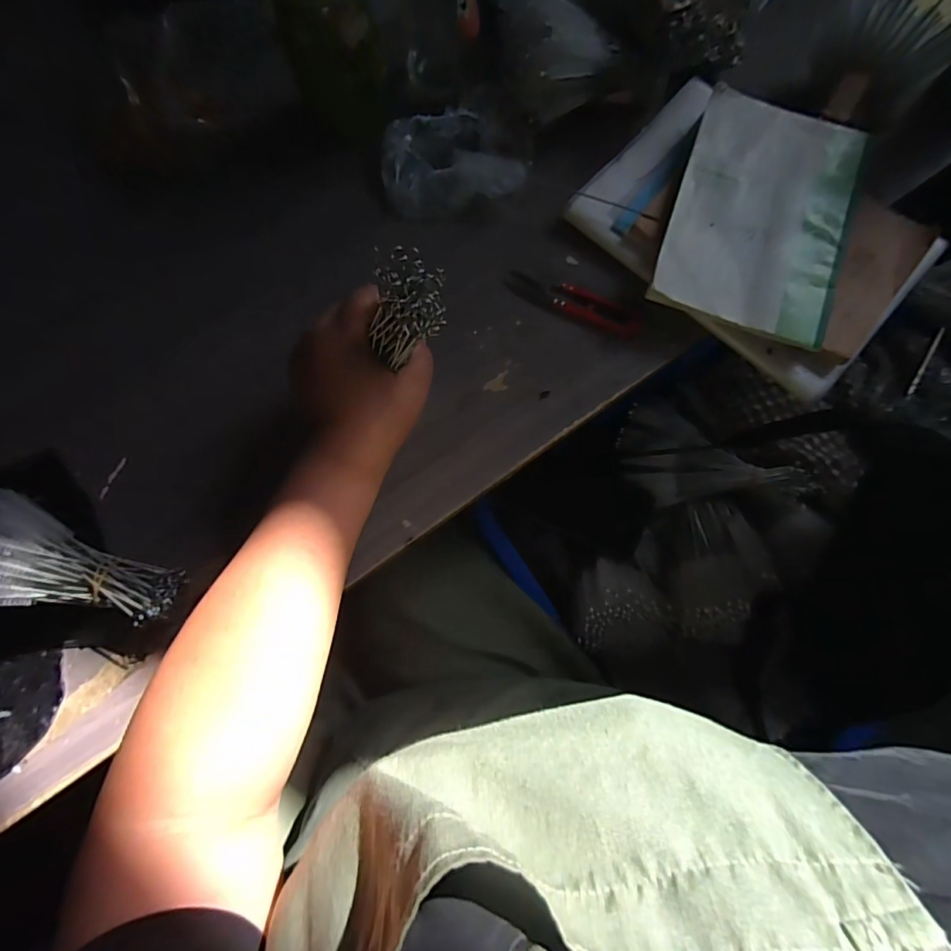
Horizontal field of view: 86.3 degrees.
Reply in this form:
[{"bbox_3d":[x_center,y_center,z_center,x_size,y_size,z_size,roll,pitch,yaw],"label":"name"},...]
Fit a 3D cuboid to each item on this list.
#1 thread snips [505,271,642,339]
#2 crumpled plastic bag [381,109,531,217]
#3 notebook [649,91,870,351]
[{"bbox_3d":[0.082,-0.146,0.426,0.119,0.005,0.026,25,78,6],"label":"thread snips"},{"bbox_3d":[-0.024,-0.275,0.439,0.112,0.029,0.080,-16,78,-3],"label":"crumpled plastic bag"},{"bbox_3d":[0.230,-0.209,0.405,0.134,0.008,0.199,19,81,3],"label":"notebook"}]

